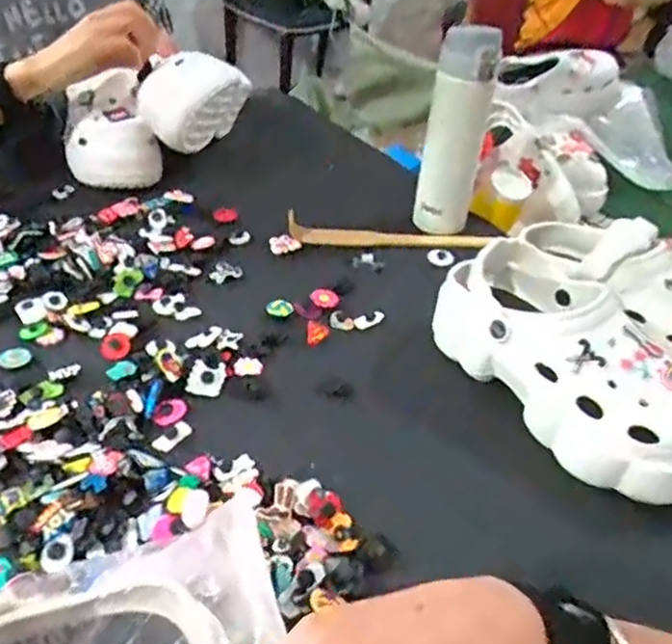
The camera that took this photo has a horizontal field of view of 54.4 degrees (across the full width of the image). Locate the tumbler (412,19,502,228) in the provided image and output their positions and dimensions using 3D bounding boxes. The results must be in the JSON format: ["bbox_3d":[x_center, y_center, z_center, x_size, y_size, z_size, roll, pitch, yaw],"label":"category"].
[{"bbox_3d":[0.135,-0.202,0.739,0.067,0.237,0.075,11,40,6],"label":"tumbler"}]

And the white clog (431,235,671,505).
[{"bbox_3d":[0.201,0.040,0.554,0.106,0.094,0.263,-19,46,-27],"label":"white clog"}]

